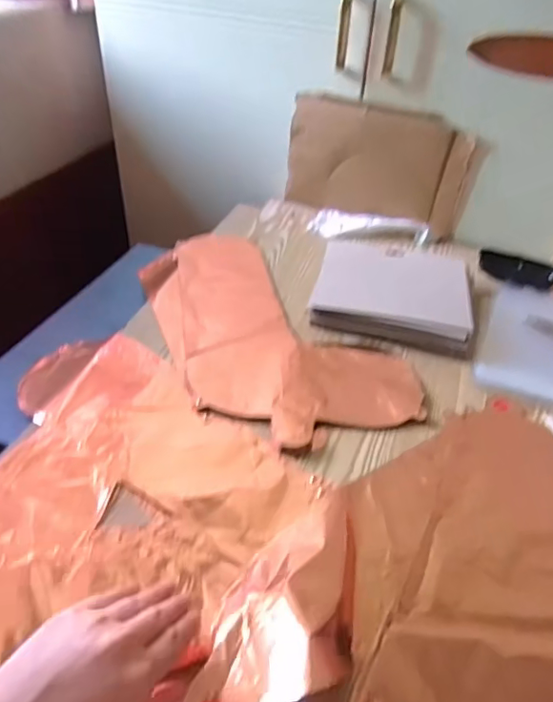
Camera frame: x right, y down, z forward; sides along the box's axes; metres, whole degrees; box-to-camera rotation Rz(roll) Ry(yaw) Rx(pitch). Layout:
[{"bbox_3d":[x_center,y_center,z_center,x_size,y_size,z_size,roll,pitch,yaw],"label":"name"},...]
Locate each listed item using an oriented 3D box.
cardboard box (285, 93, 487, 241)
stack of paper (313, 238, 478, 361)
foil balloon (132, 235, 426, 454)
[{"bbox_3d":[0.159,-0.293,0.843,0.285,0.167,0.061,20,42,18],"label":"cardboard box"},{"bbox_3d":[0.153,-0.081,0.710,0.194,0.033,0.194,10,40,7],"label":"stack of paper"},{"bbox_3d":[-0.025,-0.040,0.674,0.227,0.010,0.420,-16,44,-22],"label":"foil balloon"}]

